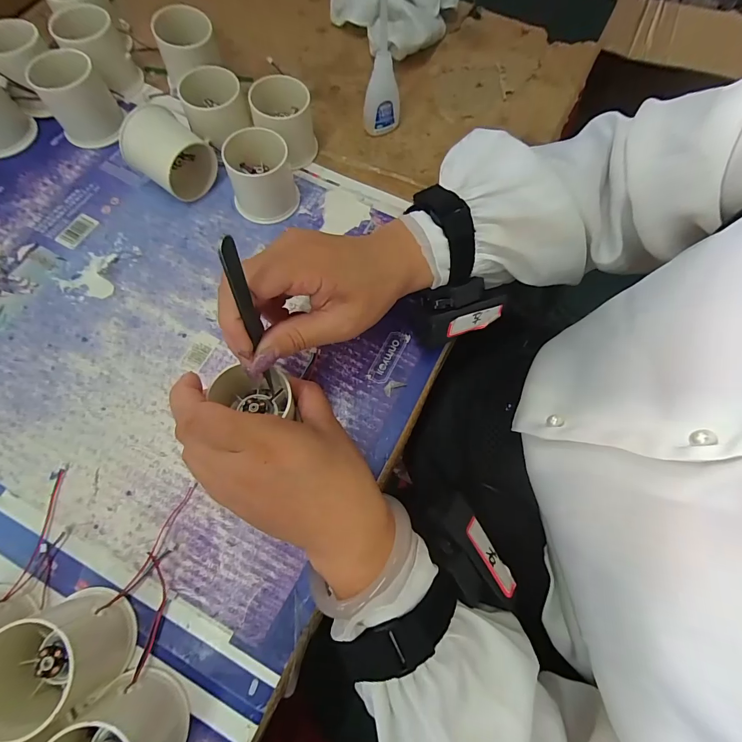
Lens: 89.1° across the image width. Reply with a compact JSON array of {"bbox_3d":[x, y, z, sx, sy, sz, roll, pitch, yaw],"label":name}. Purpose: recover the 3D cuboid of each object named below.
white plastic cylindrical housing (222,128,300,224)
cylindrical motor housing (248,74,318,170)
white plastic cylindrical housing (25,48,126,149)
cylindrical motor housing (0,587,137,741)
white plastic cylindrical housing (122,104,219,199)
[{"bbox_3d":[-0.094,-0.166,0.321,0.056,0.044,0.060,-13,72,-7],"label":"white plastic cylindrical housing"},{"bbox_3d":[-0.076,-0.222,0.337,0.053,0.050,0.055,1,71,-2],"label":"cylindrical motor housing"},{"bbox_3d":[-0.251,-0.232,0.324,0.047,0.056,0.043,-24,74,-10],"label":"white plastic cylindrical housing"},{"bbox_3d":[-0.169,0.152,0.205,0.053,0.049,0.051,1,71,-2],"label":"cylindrical motor housing"},{"bbox_3d":[-0.169,-0.180,0.317,0.058,0.051,0.049,-36,76,-13],"label":"white plastic cylindrical housing"}]

